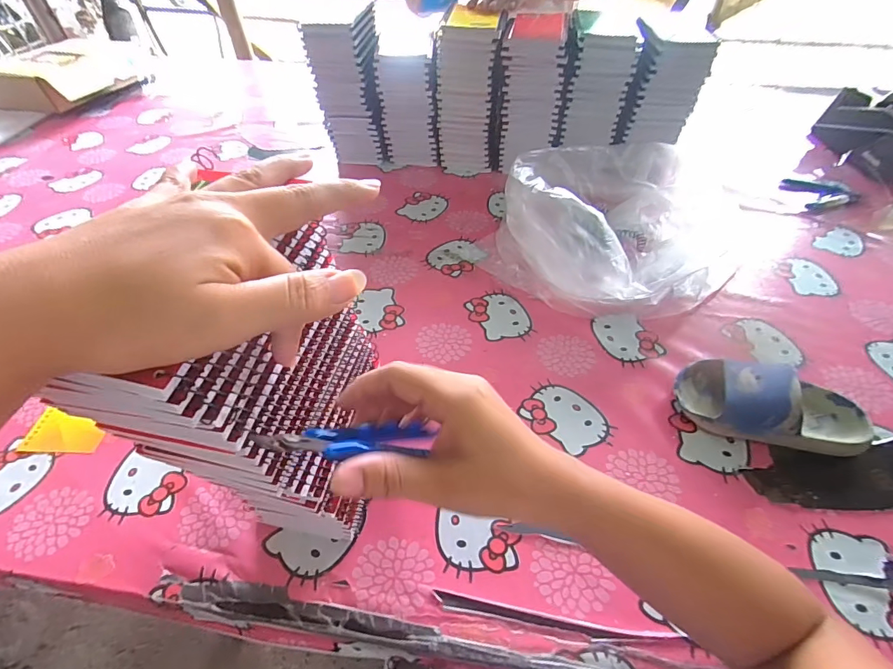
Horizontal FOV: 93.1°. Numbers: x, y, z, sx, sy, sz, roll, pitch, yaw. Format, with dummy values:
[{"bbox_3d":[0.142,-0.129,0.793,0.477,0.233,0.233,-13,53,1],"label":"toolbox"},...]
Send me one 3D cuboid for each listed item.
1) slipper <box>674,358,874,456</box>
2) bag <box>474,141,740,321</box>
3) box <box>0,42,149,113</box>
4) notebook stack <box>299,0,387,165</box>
[{"bbox_3d":[0.329,0.067,0.425,0.173,0.061,0.091,9,51,8],"label":"slipper"},{"bbox_3d":[0.222,-0.140,0.561,0.307,0.121,0.237,-19,52,-14],"label":"bag"},{"bbox_3d":[-0.881,-0.606,0.985,0.225,0.069,0.275,12,51,11],"label":"box"},{"bbox_3d":[-0.166,-0.421,0.740,0.115,0.217,0.090,-5,50,-3],"label":"notebook stack"}]

